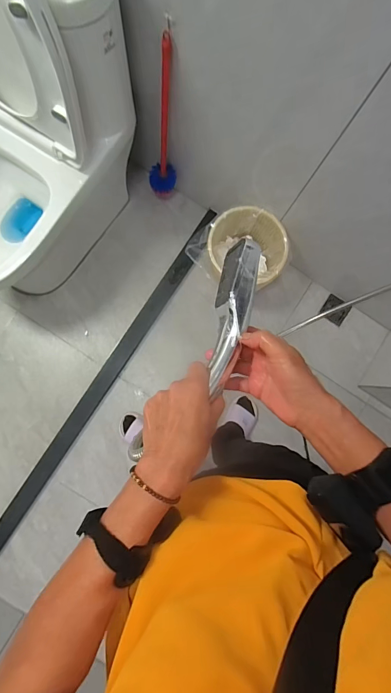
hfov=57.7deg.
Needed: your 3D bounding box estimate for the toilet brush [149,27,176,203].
[{"bbox_3d":[-0.101,-0.587,1.022,0.091,0.580,0.070,-5,86,-4],"label":"toilet brush"}]

